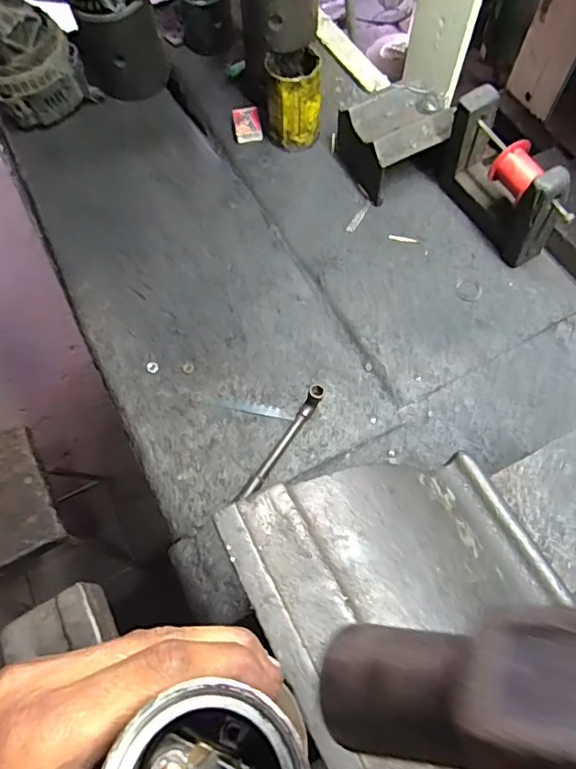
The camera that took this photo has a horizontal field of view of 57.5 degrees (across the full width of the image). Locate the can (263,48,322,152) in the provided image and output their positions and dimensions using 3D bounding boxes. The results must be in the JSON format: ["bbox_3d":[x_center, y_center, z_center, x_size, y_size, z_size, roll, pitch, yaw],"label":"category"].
[{"bbox_3d":[0.006,-0.396,0.736,0.074,0.117,0.074,0,66,1],"label":"can"}]

